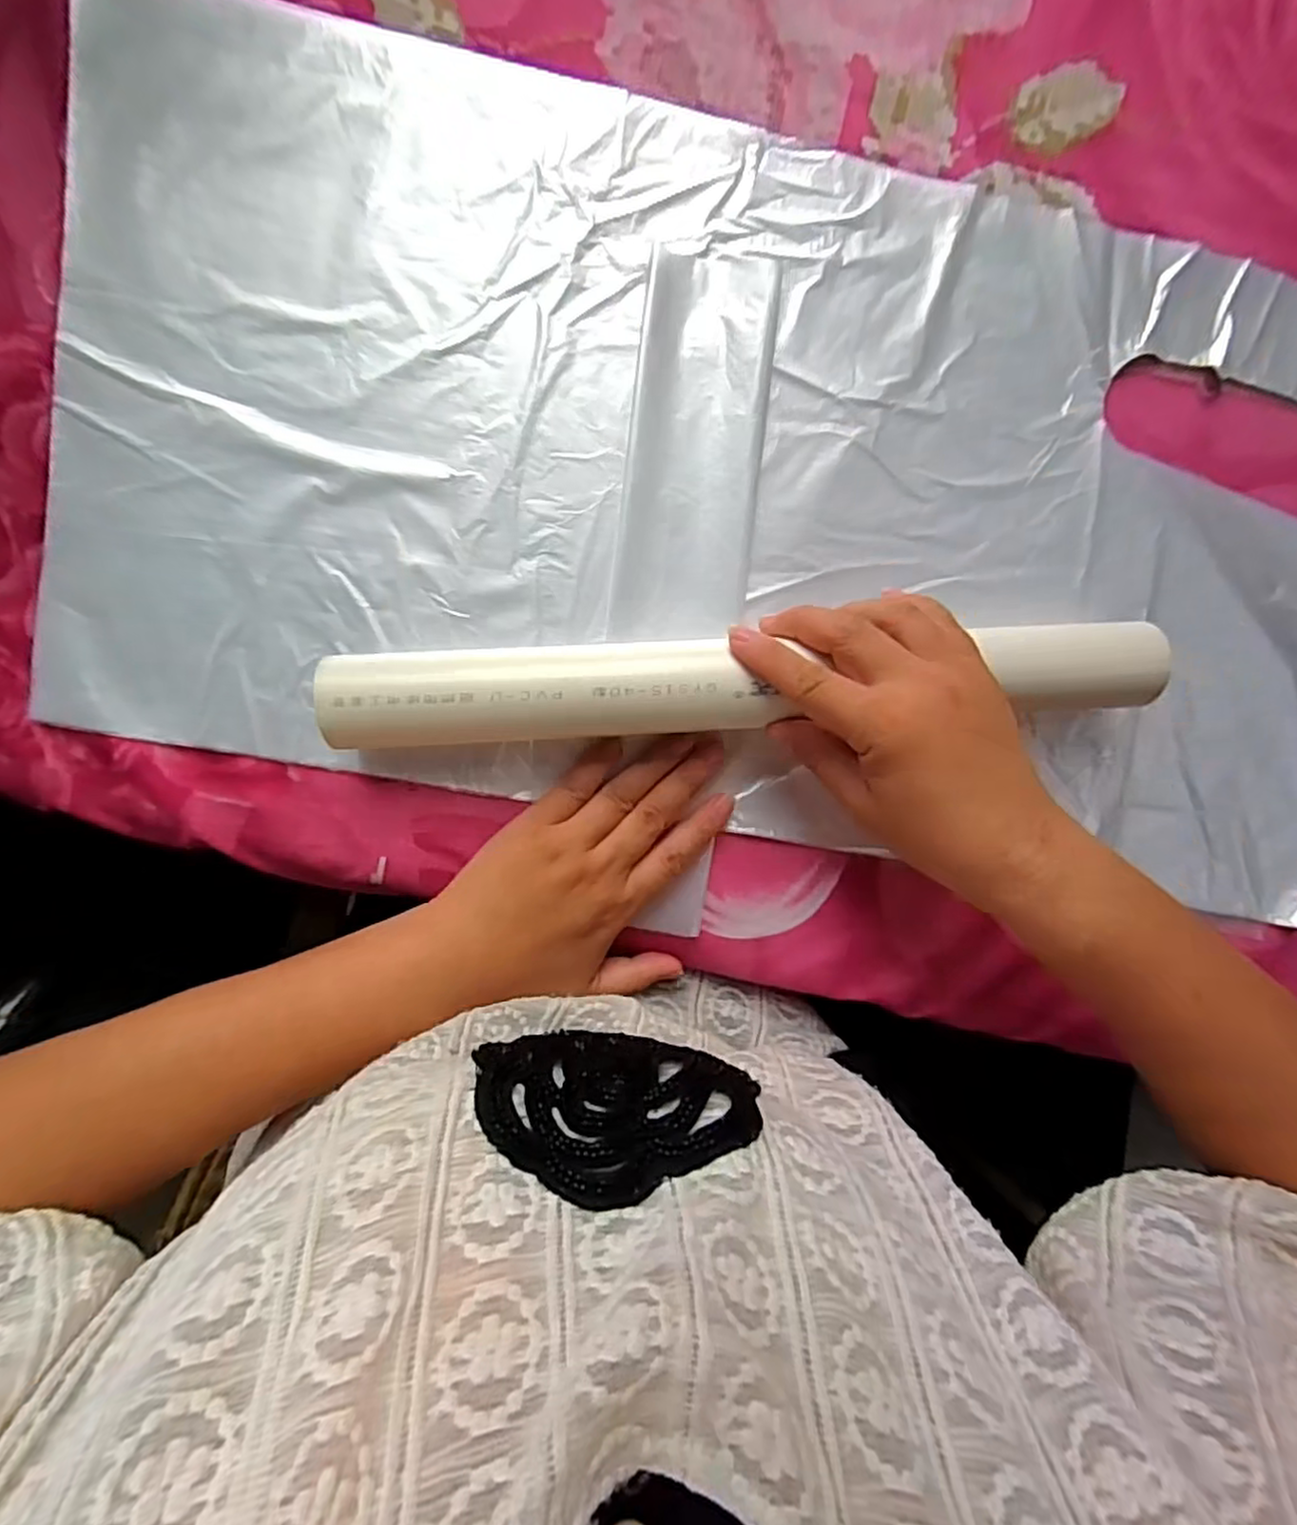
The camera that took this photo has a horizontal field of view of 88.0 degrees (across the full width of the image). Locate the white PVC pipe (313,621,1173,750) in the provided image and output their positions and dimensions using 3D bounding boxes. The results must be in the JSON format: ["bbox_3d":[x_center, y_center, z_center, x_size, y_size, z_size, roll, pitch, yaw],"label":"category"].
[{"bbox_3d":[0.045,-0.034,0.284,0.350,0.033,0.038,-4,97,-7],"label":"white PVC pipe"}]

